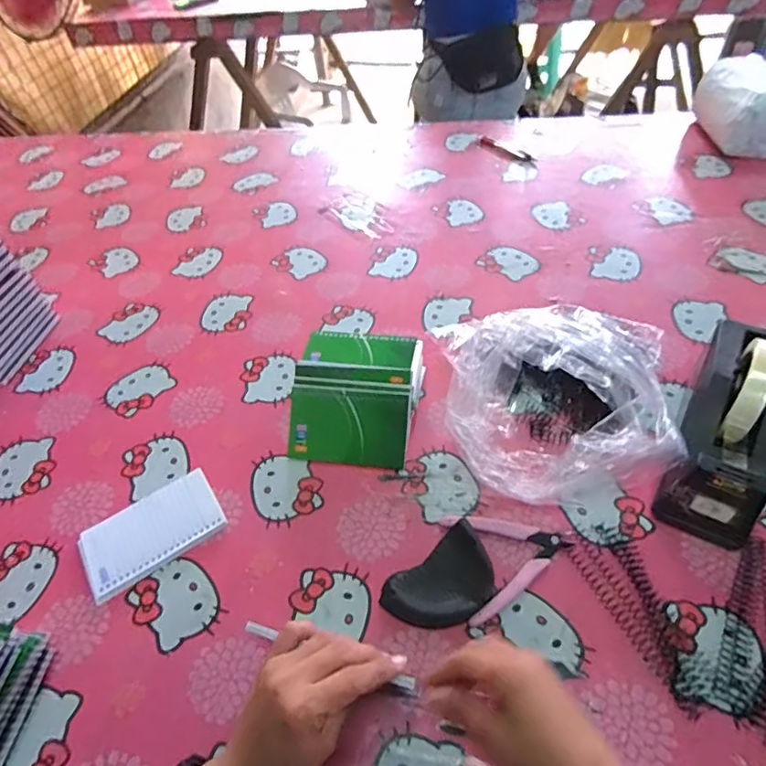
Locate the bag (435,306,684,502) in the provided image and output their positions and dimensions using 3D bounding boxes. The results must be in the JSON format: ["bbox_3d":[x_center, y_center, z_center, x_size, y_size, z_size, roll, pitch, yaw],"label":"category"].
[{"bbox_3d":[0.161,0.026,0.514,0.175,0.124,0.180,-10,50,-3],"label":"bag"}]

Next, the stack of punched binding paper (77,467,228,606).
[{"bbox_3d":[-0.238,0.151,0.527,0.136,0.011,0.082,-30,53,-18],"label":"stack of punched binding paper"}]

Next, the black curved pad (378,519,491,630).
[{"bbox_3d":[0.054,0.180,0.456,0.099,0.033,0.066,-31,54,-19],"label":"black curved pad"}]

